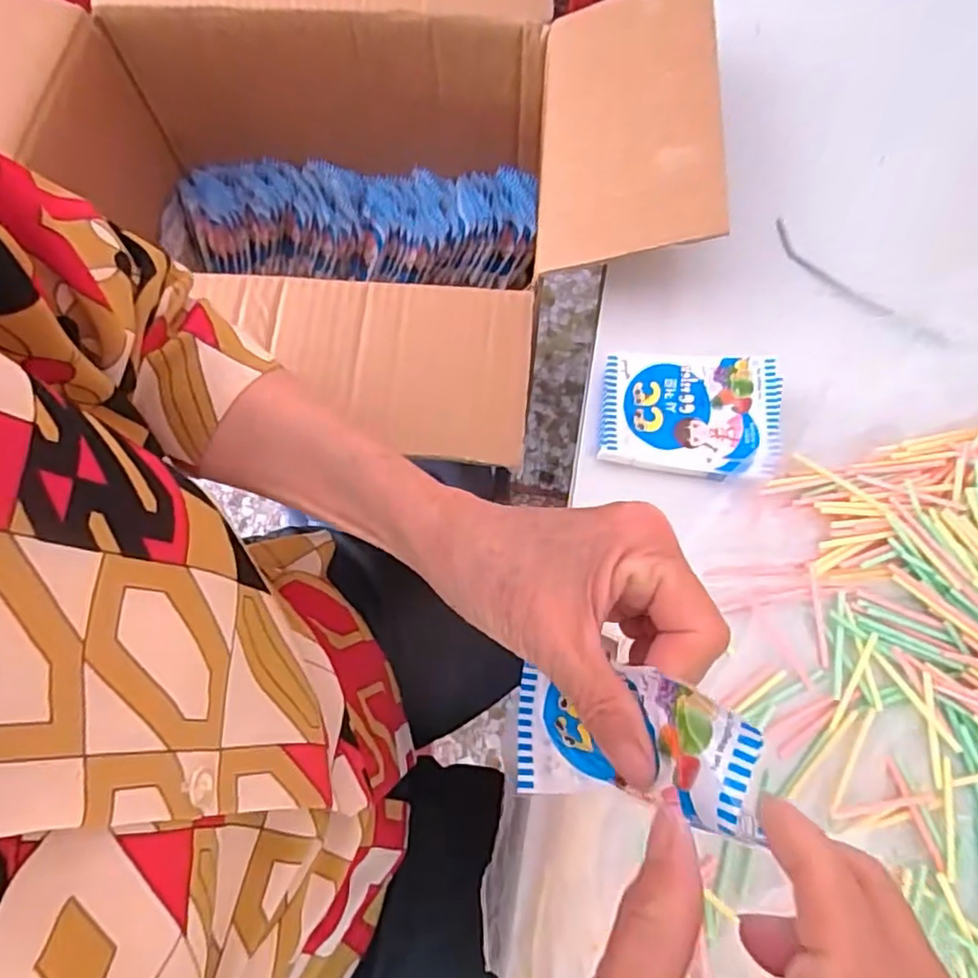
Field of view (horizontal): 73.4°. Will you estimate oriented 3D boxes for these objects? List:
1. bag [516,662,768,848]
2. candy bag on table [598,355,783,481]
[{"bbox_3d":[0.049,0.085,0.221,0.025,0.094,0.043,17,68,-33],"label":"bag"},{"bbox_3d":[0.125,-0.046,0.408,0.105,0.015,0.075,5,72,1],"label":"candy bag on table"}]

